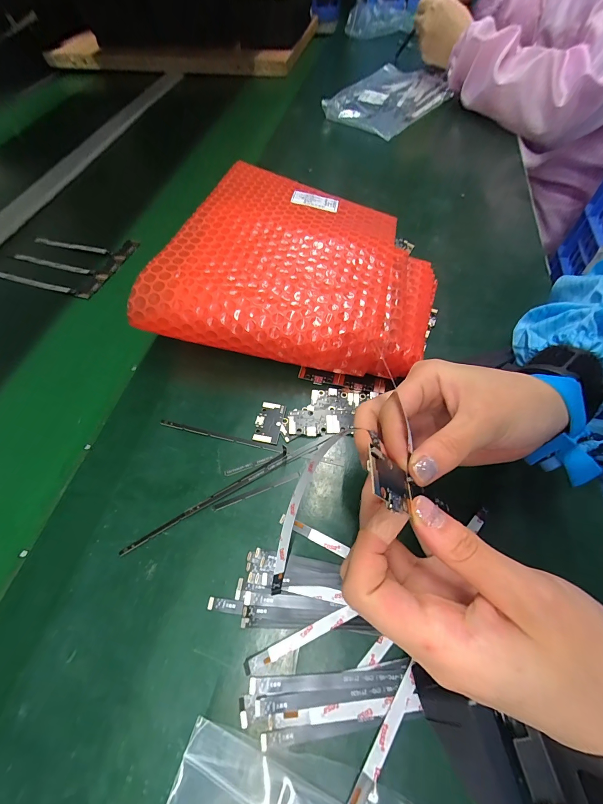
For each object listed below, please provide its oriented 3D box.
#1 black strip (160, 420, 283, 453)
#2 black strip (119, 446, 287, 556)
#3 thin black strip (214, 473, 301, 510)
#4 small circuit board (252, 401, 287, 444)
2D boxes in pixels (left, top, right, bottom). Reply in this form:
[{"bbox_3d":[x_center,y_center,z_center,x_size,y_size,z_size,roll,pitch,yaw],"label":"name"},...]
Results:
[{"bbox_3d":[-0.067,0.028,0.264,0.105,0.004,0.005,11,60,9],"label":"black strip"},{"bbox_3d":[-0.067,0.071,0.236,0.133,0.004,0.009,-30,62,-15],"label":"black strip"},{"bbox_3d":[-0.033,0.067,0.240,0.067,0.004,0.004,-20,60,-10],"label":"thin black strip"},{"bbox_3d":[-0.027,0.016,0.270,0.022,0.004,0.038,9,59,8],"label":"small circuit board"}]

